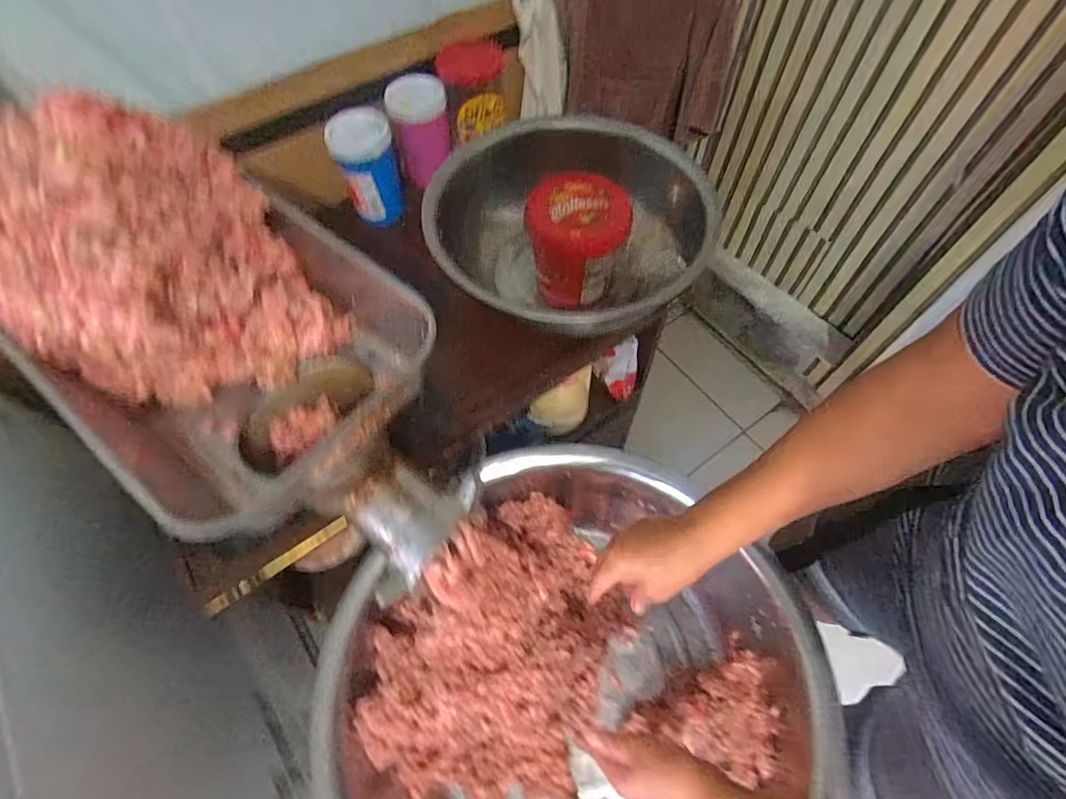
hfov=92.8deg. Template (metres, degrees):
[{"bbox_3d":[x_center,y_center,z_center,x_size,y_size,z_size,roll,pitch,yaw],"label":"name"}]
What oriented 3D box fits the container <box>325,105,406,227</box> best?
[{"bbox_3d":[-0.249,-0.354,0.779,0.089,0.142,0.090,-16,62,-8],"label":"container"}]

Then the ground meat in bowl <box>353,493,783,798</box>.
[{"bbox_3d":[0.041,0.363,0.620,0.471,0.234,0.391,32,66,18],"label":"ground meat in bowl"}]

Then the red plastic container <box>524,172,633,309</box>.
[{"bbox_3d":[0.060,-0.218,0.693,0.128,0.112,0.127,-8,61,-3],"label":"red plastic container"}]

